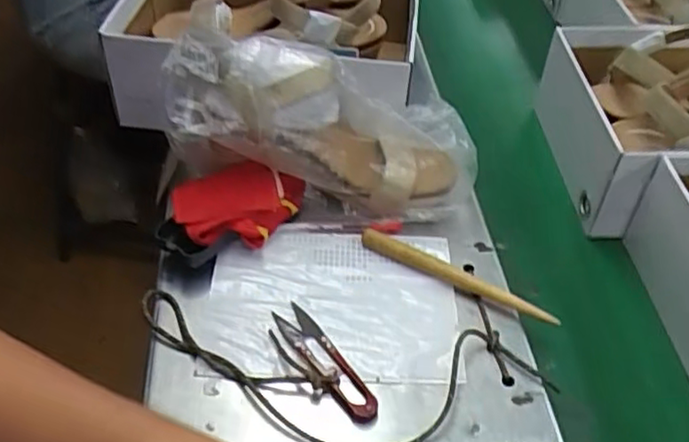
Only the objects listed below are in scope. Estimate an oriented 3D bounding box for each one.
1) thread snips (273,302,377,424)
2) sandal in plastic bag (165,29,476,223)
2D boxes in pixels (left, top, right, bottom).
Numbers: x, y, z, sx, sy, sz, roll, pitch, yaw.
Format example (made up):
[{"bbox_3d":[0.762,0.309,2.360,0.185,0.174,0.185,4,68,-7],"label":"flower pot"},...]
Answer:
[{"bbox_3d":[-0.015,0.104,0.511,0.029,0.010,0.117,-27,51,-29],"label":"thread snips"},{"bbox_3d":[-0.016,-0.084,0.602,0.287,0.106,0.089,20,41,-14],"label":"sandal in plastic bag"}]

